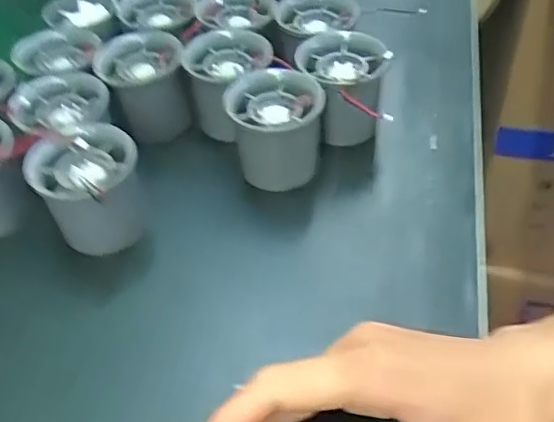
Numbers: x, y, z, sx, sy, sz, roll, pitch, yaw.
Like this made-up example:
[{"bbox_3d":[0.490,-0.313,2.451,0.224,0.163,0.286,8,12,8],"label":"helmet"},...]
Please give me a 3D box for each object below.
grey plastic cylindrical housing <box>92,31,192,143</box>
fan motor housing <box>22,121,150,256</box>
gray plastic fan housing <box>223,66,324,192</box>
[{"bbox_3d":[-0.085,-0.083,0.379,0.052,0.048,0.056,-3,48,4],"label":"grey plastic cylindrical housing"},{"bbox_3d":[-0.100,-0.010,0.323,0.054,0.052,0.051,-3,48,4],"label":"fan motor housing"},{"bbox_3d":[0.000,-0.048,0.351,0.056,0.052,0.057,1,48,7],"label":"gray plastic fan housing"}]

